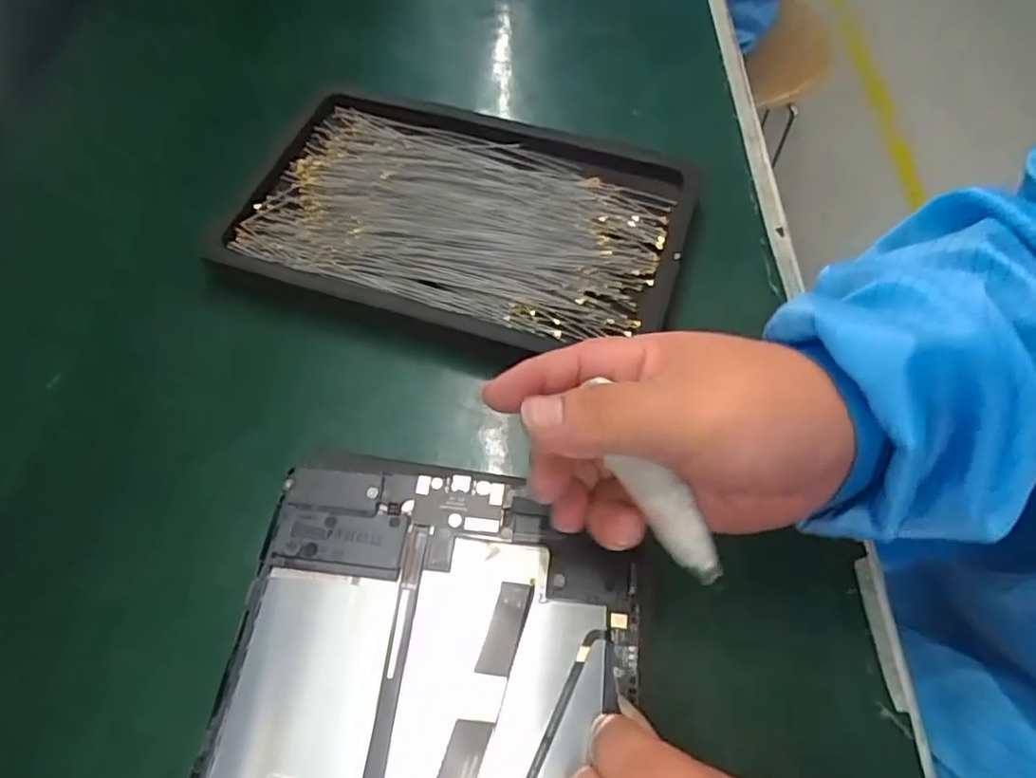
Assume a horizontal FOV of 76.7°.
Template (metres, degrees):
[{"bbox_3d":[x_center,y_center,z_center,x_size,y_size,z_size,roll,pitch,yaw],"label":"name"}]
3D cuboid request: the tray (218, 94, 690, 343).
[{"bbox_3d":[-0.033,-0.094,0.370,0.246,0.026,0.147,13,61,9],"label":"tray"}]

